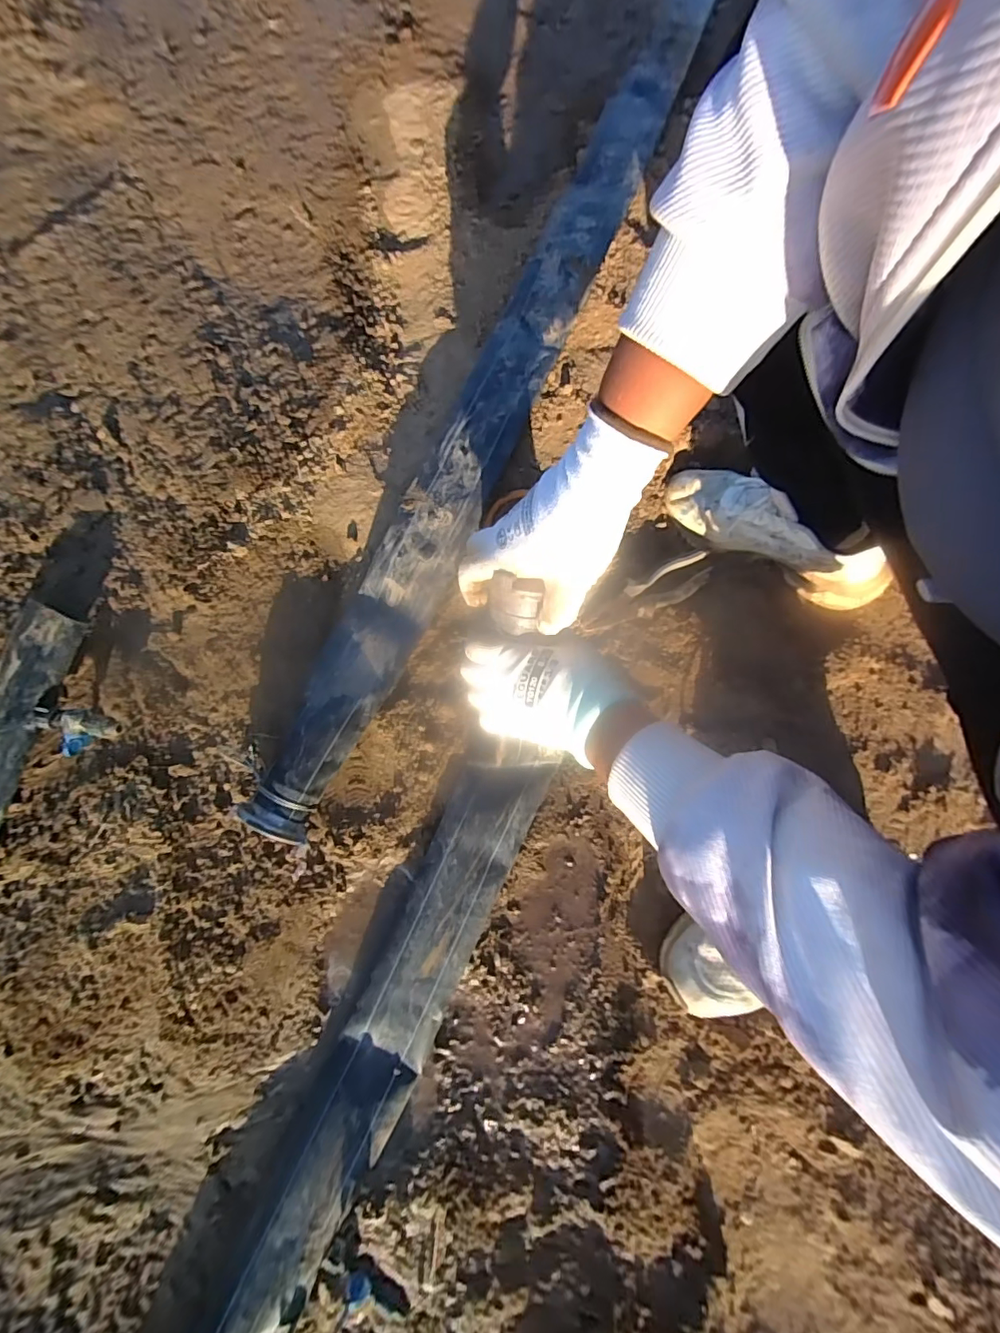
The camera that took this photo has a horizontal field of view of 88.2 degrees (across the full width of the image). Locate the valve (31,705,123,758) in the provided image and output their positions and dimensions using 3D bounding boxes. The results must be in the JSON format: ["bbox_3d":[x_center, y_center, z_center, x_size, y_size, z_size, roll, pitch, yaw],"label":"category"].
[{"bbox_3d":[-0.469,0.073,0.576,0.079,0.039,0.051,8,78,1],"label":"valve"}]

